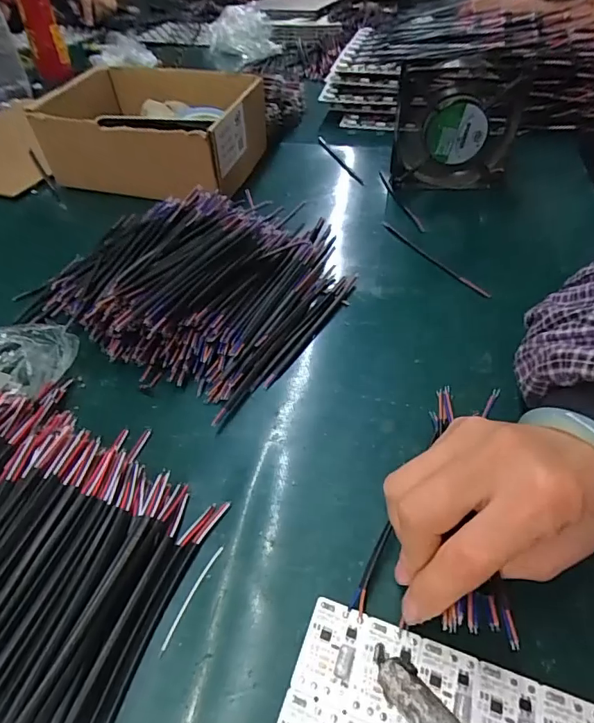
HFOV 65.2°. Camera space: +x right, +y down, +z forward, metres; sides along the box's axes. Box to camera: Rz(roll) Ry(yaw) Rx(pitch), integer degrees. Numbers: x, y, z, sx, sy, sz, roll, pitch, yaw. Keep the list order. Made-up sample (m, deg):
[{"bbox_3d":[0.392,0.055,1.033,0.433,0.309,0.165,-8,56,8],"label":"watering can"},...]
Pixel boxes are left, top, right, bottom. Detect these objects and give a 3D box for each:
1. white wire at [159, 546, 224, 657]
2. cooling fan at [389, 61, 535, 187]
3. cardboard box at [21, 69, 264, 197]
[{"bbox_3d":[-0.053,0.119,0.235,0.004,0.004,0.055,17,49,19],"label":"white wire"},{"bbox_3d":[0.163,-0.240,0.481,0.121,0.121,0.028,6,46,9],"label":"cooling fan"},{"bbox_3d":[-0.157,-0.275,0.553,0.224,0.087,0.200,10,47,13],"label":"cardboard box"}]

